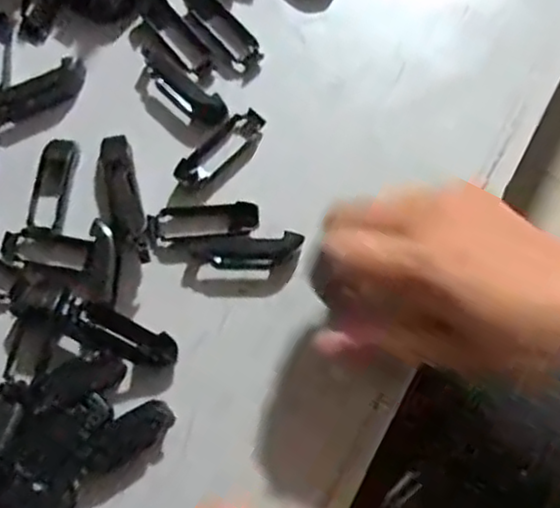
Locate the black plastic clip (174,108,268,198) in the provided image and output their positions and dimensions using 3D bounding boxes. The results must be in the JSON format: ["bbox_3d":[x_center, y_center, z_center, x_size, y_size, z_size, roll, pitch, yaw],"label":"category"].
[{"bbox_3d":[-0.030,-0.054,0.367,0.022,0.012,0.054,40,78,9],"label":"black plastic clip"}]

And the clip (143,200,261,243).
[{"bbox_3d":[-0.039,-0.017,0.354,0.055,0.006,0.017,-5,75,-3],"label":"clip"}]

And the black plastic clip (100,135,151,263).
[{"bbox_3d":[-0.079,-0.030,0.358,0.021,0.008,0.066,-15,76,-5],"label":"black plastic clip"}]

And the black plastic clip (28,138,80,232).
[{"bbox_3d":[-0.116,-0.036,0.358,0.019,0.008,0.051,5,75,0],"label":"black plastic clip"}]

